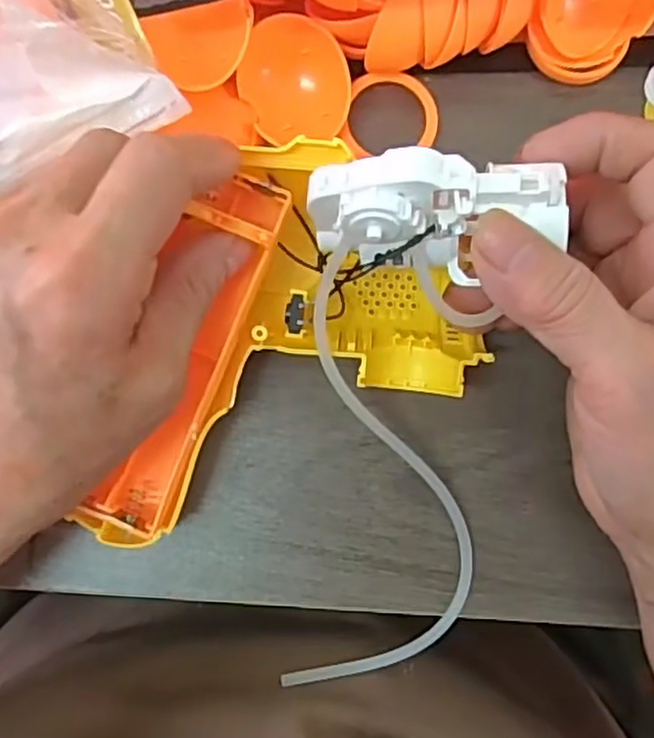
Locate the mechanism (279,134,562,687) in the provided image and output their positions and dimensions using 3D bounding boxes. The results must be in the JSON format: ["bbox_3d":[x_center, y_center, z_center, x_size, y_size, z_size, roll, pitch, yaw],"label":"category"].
[{"bbox_3d":[0.026,0.020,0.213,0.065,0.030,0.164,1,113,-1],"label":"mechanism"}]

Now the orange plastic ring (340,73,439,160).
[{"bbox_3d":[0.022,-0.087,0.242,0.032,0.006,0.030,0,87,0],"label":"orange plastic ring"}]

